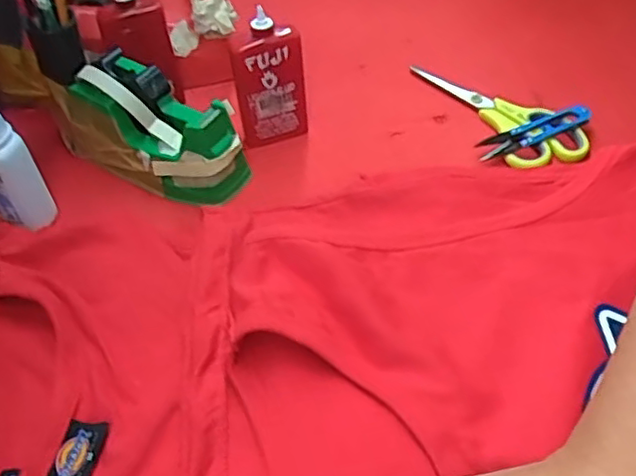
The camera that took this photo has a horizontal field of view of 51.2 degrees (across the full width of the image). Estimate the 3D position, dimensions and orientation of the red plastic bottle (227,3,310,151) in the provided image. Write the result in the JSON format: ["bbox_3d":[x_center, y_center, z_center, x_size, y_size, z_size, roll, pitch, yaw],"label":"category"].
[{"bbox_3d":[-0.042,-0.126,0.546,0.062,0.111,0.020,-20,47,-7],"label":"red plastic bottle"}]

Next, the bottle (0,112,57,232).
[{"bbox_3d":[-0.229,-0.049,0.493,0.037,0.093,0.033,-17,46,-4],"label":"bottle"}]

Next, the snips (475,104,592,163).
[{"bbox_3d":[0.182,-0.089,0.555,0.103,0.012,0.024,-25,47,-12],"label":"snips"}]

